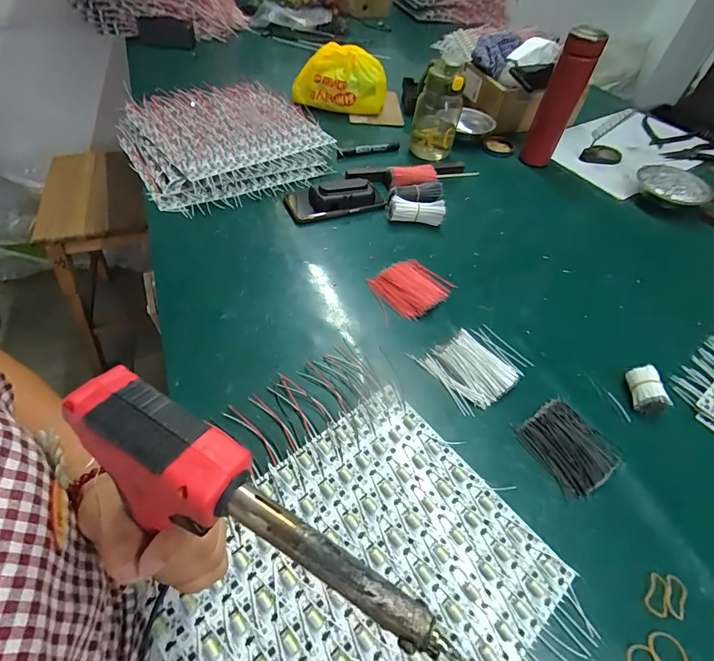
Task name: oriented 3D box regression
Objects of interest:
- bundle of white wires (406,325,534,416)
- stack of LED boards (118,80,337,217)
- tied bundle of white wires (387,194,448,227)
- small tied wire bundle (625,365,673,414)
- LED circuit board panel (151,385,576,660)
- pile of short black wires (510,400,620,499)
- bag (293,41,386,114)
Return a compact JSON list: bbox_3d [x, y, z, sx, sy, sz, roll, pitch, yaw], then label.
[{"bbox_3d":[0.151,0.038,0.476,0.120,0.010,0.095,-27,60,-23],"label":"bundle of white wires"},{"bbox_3d":[-0.246,-0.363,0.724,0.341,0.057,0.333,-27,60,-23],"label":"stack of LED boards"},{"bbox_3d":[0.099,-0.200,0.646,0.093,0.036,0.031,10,53,2],"label":"tied bundle of white wires"},{"bbox_3d":[0.348,0.071,0.461,0.033,0.029,0.052,9,53,2],"label":"small tied wire bundle"},{"bbox_3d":[0.007,0.210,0.323,0.292,0.004,0.239,-33,63,-29],"label":"LED circuit board panel"},{"bbox_3d":[0.231,0.123,0.419,0.083,0.011,0.089,-24,59,-21],"label":"pile of short black wires"},{"bbox_3d":[-0.041,-0.554,0.853,0.211,0.112,0.065,5,53,-1],"label":"bag"}]

